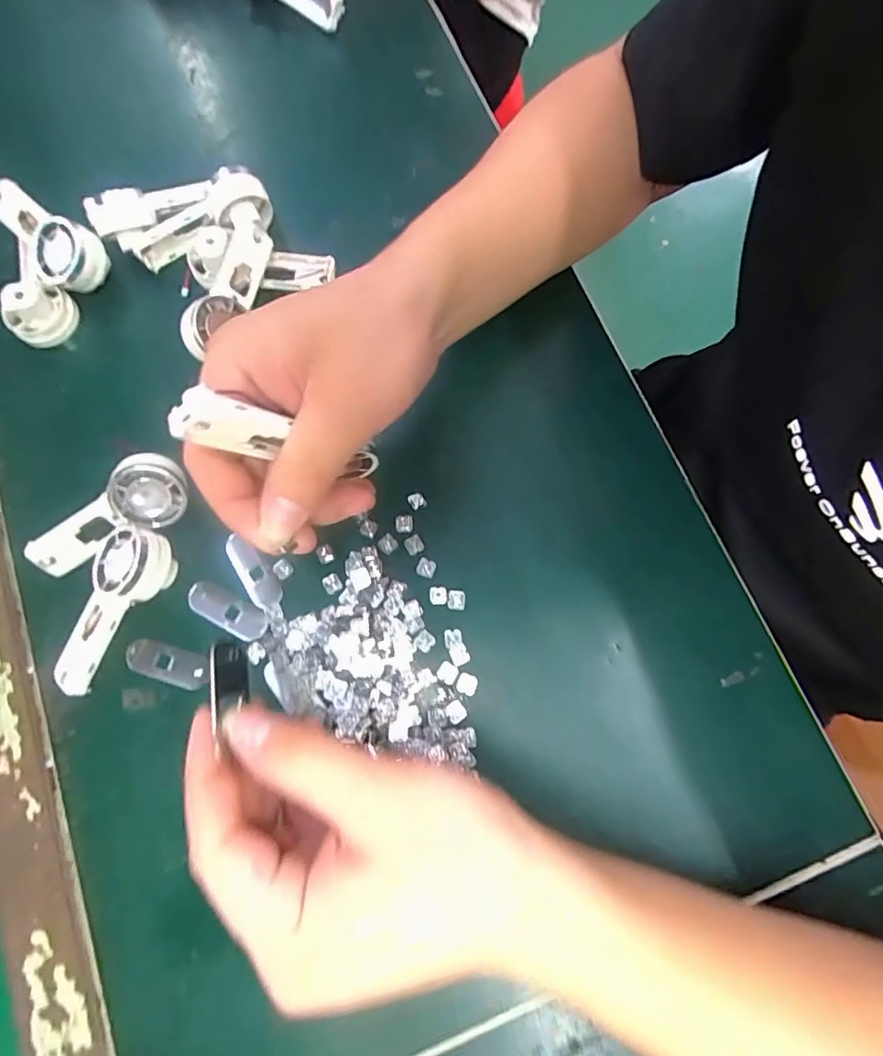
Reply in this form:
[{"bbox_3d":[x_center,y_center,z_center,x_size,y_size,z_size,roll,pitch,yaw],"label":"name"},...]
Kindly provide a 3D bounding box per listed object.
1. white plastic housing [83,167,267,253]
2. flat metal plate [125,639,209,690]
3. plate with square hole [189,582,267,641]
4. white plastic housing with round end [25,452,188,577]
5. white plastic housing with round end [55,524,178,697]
[{"bbox_3d":[-0.168,-0.205,0.343,0.107,0.042,0.026,-19,78,-4],"label":"white plastic housing"},{"bbox_3d":[-0.156,0.077,0.298,0.046,0.005,0.020,14,78,3],"label":"flat metal plate"},{"bbox_3d":[-0.126,0.049,0.306,0.050,0.004,0.018,28,79,6],"label":"plate with square hole"},{"bbox_3d":[-0.191,-0.008,0.300,0.093,0.039,0.018,-31,35,-1],"label":"white plastic housing with round end"},{"bbox_3d":[-0.190,0.041,0.290,0.045,0.031,0.091,31,79,7],"label":"white plastic housing with round end"}]

